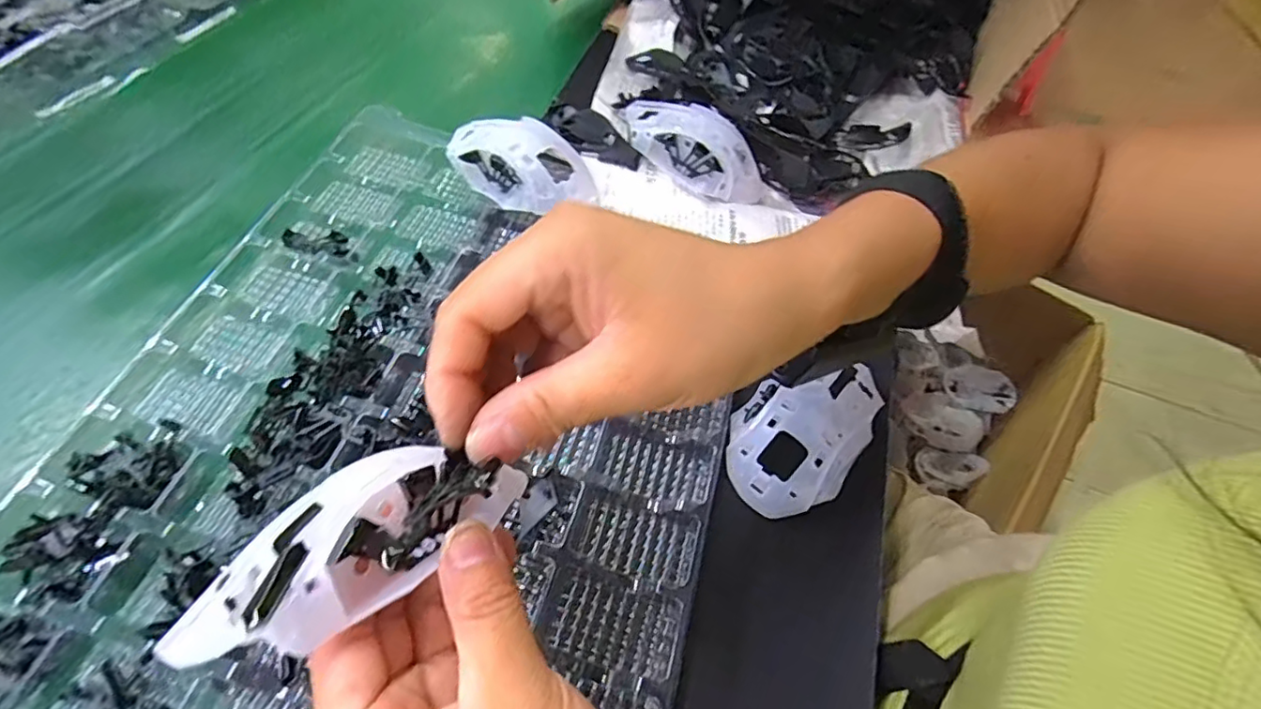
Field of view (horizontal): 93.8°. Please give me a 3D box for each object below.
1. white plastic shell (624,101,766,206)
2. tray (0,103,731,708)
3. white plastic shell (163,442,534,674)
[{"bbox_3d":[0.046,-0.156,0.434,0.108,0.030,0.059,30,57,15],"label":"white plastic shell"},{"bbox_3d":[-0.114,0.043,0.312,0.315,0.033,0.418,14,56,6],"label":"tray"},{"bbox_3d":[-0.082,0.055,0.177,0.097,0.025,0.045,-27,60,-34],"label":"white plastic shell"}]

